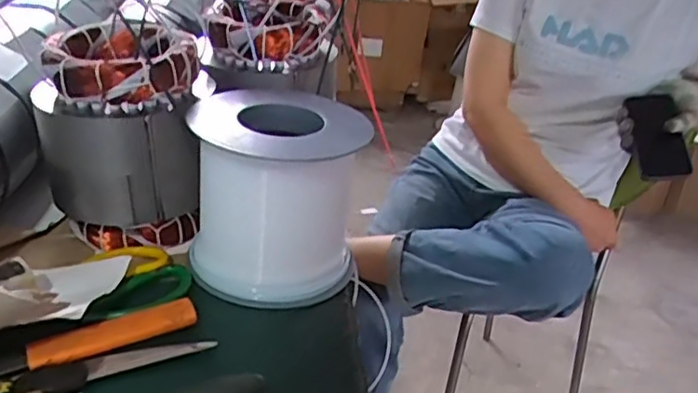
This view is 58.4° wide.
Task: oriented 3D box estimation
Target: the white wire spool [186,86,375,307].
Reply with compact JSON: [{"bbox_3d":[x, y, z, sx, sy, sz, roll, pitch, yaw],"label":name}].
[{"bbox_3d":[-0.066,-0.011,0.564,0.141,0.122,0.169,1,30,-11],"label":"white wire spool"}]

